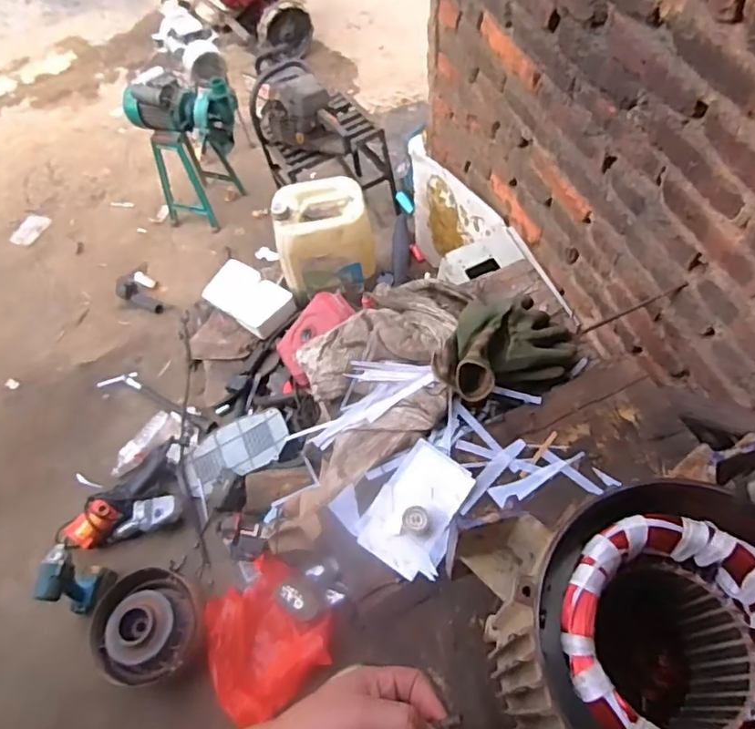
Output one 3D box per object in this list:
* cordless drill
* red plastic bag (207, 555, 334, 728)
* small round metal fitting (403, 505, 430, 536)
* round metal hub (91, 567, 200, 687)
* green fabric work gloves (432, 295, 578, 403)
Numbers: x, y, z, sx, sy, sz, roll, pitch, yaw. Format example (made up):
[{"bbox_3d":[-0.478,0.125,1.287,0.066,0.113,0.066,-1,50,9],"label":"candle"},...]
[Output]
[{"bbox_3d":[-0.745,0.540,1.436,0.081,0.245,0.134,13,63,10],"label":"cordless drill"},{"bbox_3d":[-0.281,0.649,1.398,0.302,0.057,0.303,-36,65,-15],"label":"red plastic bag"},{"bbox_3d":[0.047,0.190,0.709,0.031,0.030,0.028,6,62,7],"label":"small round metal fitting"},{"bbox_3d":[-0.569,0.627,1.403,0.267,0.059,0.248,-2,61,3],"label":"round metal hub"},{"bbox_3d":[0.164,-0.039,0.772,0.202,0.078,0.142,-20,62,-7],"label":"green fabric work gloves"}]

